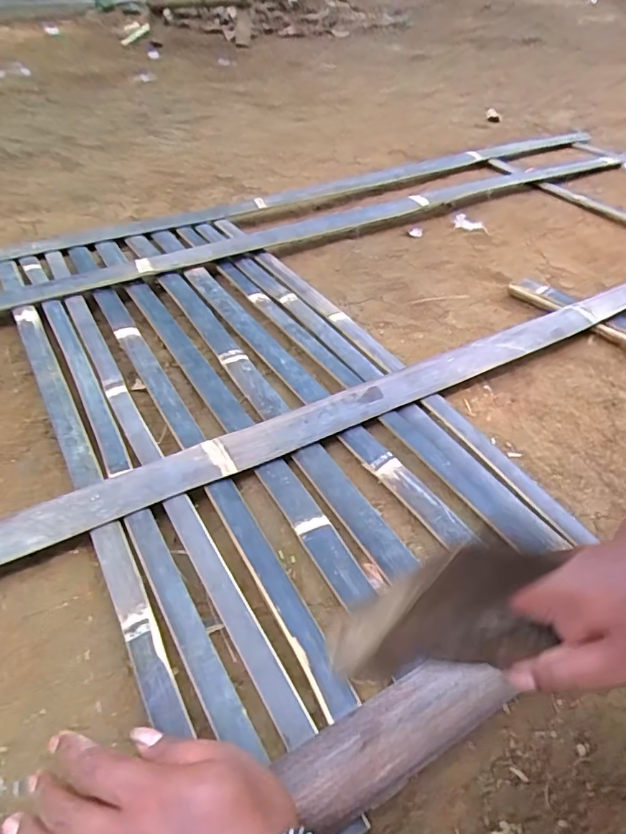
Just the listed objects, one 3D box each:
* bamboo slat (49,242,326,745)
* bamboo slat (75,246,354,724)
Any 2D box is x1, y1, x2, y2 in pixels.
[{"bbox_3d":[-0.207,-0.017,0.596,0.033,0.016,0.775,-22,48,-23],"label":"bamboo slat"},{"bbox_3d":[-0.153,-0.006,0.593,0.035,0.023,0.701,-21,48,-23],"label":"bamboo slat"}]

